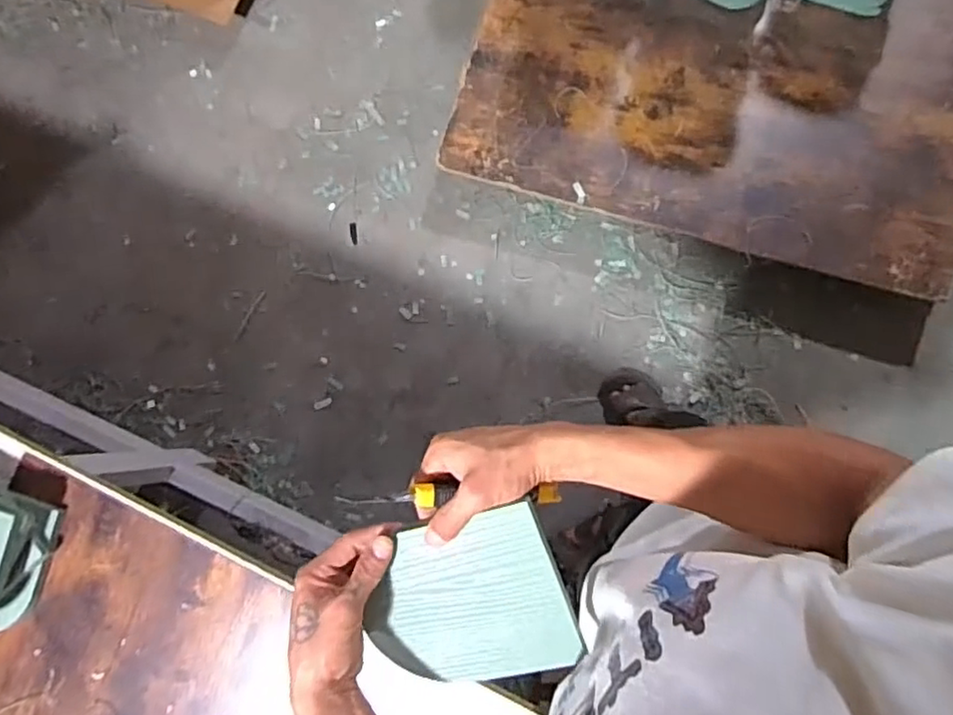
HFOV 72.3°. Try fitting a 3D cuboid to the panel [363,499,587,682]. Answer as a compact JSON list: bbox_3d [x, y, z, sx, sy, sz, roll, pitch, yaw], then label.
[{"bbox_3d":[-0.010,0.198,0.523,0.166,0.007,0.139,-17,101,14],"label":"panel"}]

